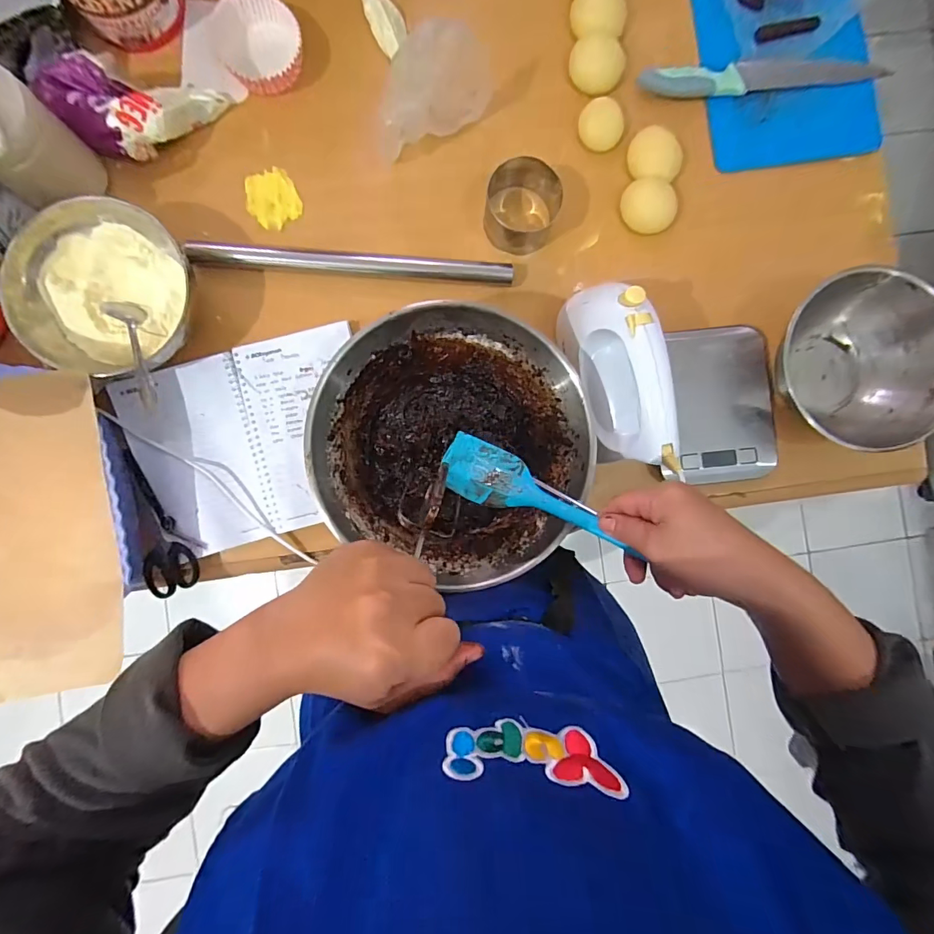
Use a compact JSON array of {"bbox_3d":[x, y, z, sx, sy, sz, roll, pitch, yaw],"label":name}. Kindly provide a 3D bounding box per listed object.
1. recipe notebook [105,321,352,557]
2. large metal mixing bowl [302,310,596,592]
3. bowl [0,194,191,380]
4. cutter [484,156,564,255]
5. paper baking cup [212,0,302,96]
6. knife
[{"bbox_3d":[-0.237,-0.027,0.490,0.247,0.015,0.204,-17,91,-2],"label":"recipe notebook"},{"bbox_3d":[-0.013,-0.024,0.454,0.253,0.097,0.242,0,90,-2],"label":"large metal mixing bowl"},{"bbox_3d":[-0.364,-0.183,0.461,0.161,0.064,0.173,-5,90,-2],"label":"bowl"},{"bbox_3d":[0.064,-0.291,0.490,0.078,0.048,0.090,34,89,-2],"label":"cutter"},{"bbox_3d":[-0.224,-0.463,0.485,0.082,0.033,0.093,-38,91,-2],"label":"paper baking cup"},{"bbox_3d":[0.337,-0.456,0.513,0.268,0.018,0.043,-6,90,-2],"label":"knife"}]

